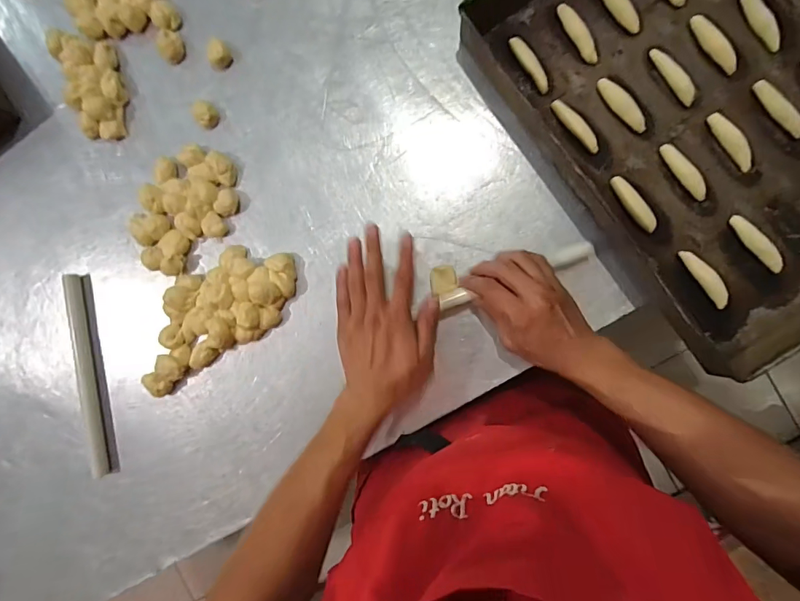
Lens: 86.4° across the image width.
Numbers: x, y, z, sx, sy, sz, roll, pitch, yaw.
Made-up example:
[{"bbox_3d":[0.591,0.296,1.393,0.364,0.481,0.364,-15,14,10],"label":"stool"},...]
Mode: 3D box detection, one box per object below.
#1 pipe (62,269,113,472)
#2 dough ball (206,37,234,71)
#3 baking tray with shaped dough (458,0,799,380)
[{"bbox_3d":[-0.424,0.101,0.577,0.023,0.018,0.269,-8,90,6],"label":"pipe"},{"bbox_3d":[-0.237,-0.321,0.557,0.030,0.021,0.032,0,91,6],"label":"dough ball"},{"bbox_3d":[0.371,-0.227,0.480,0.393,0.059,0.530,-35,87,5],"label":"baking tray with shaped dough"}]

